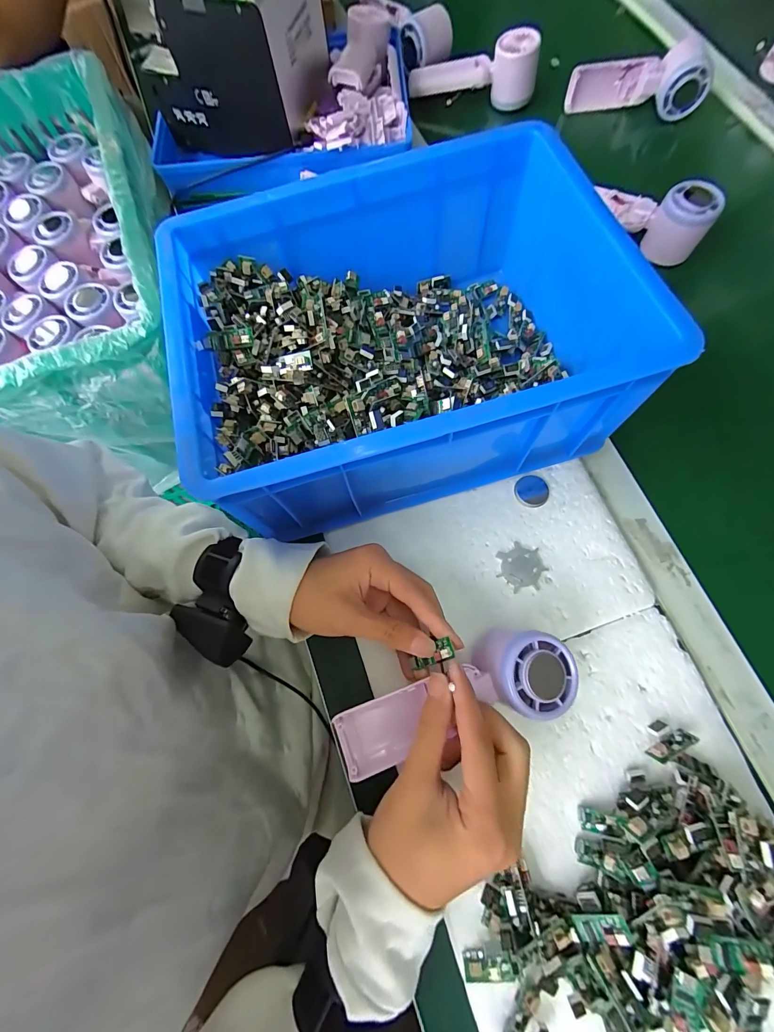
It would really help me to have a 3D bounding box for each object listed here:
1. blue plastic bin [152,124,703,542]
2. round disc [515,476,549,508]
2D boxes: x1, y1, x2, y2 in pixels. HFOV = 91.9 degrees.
[{"bbox_3d":[0.007,-0.149,0.320,0.325,0.127,0.255,-16,73,-2],"label":"blue plastic bin"},{"bbox_3d":[0.132,-0.023,0.341,0.028,0.007,0.029,-1,73,3],"label":"round disc"}]

